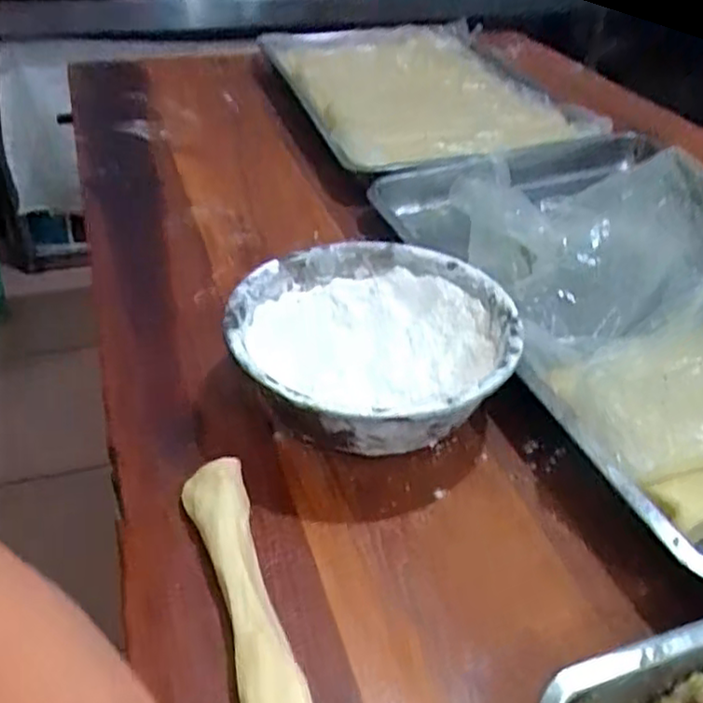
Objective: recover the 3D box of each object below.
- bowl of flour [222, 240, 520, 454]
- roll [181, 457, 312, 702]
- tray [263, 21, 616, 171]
[{"bbox_3d":[0.019,-0.004,0.572,0.212,0.089,0.218,2,38,-1],"label":"bowl of flour"},{"bbox_3d":[-0.057,0.167,0.420,0.042,0.042,0.260,-12,40,-18],"label":"roll"},{"bbox_3d":[0.102,-0.446,1.138,0.395,0.038,0.665,-9,39,-14],"label":"tray"}]

